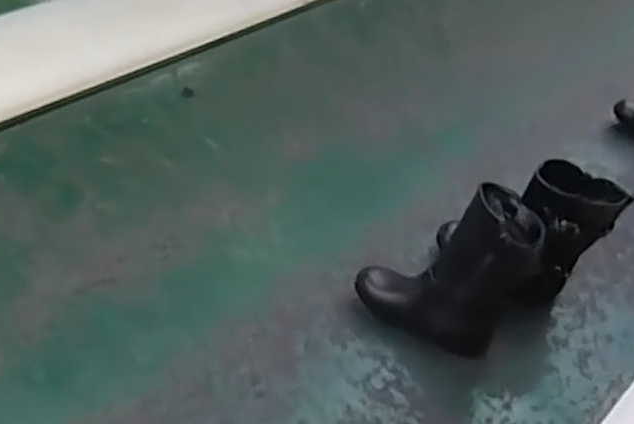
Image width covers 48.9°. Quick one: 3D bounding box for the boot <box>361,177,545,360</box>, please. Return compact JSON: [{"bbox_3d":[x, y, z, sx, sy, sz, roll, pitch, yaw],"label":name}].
[{"bbox_3d":[0.139,0.059,0.769,0.173,0.187,0.085,14,44,8],"label":"boot"}]

